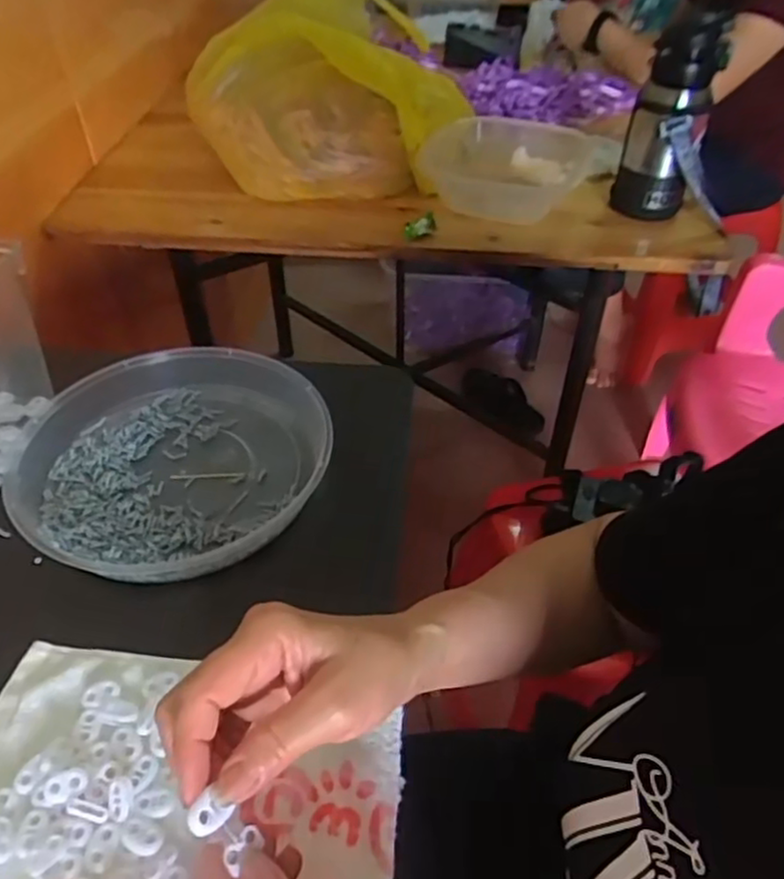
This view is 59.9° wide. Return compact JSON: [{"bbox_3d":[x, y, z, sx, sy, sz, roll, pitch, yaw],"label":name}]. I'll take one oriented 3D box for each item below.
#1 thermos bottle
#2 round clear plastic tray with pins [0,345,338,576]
[{"bbox_3d":[0.338,-0.378,0.843,0.089,0.247,0.071,16,46,14],"label":"thermos bottle"},{"bbox_3d":[-0.166,0.009,0.528,0.236,0.035,0.219,-21,48,-21],"label":"round clear plastic tray with pins"}]

